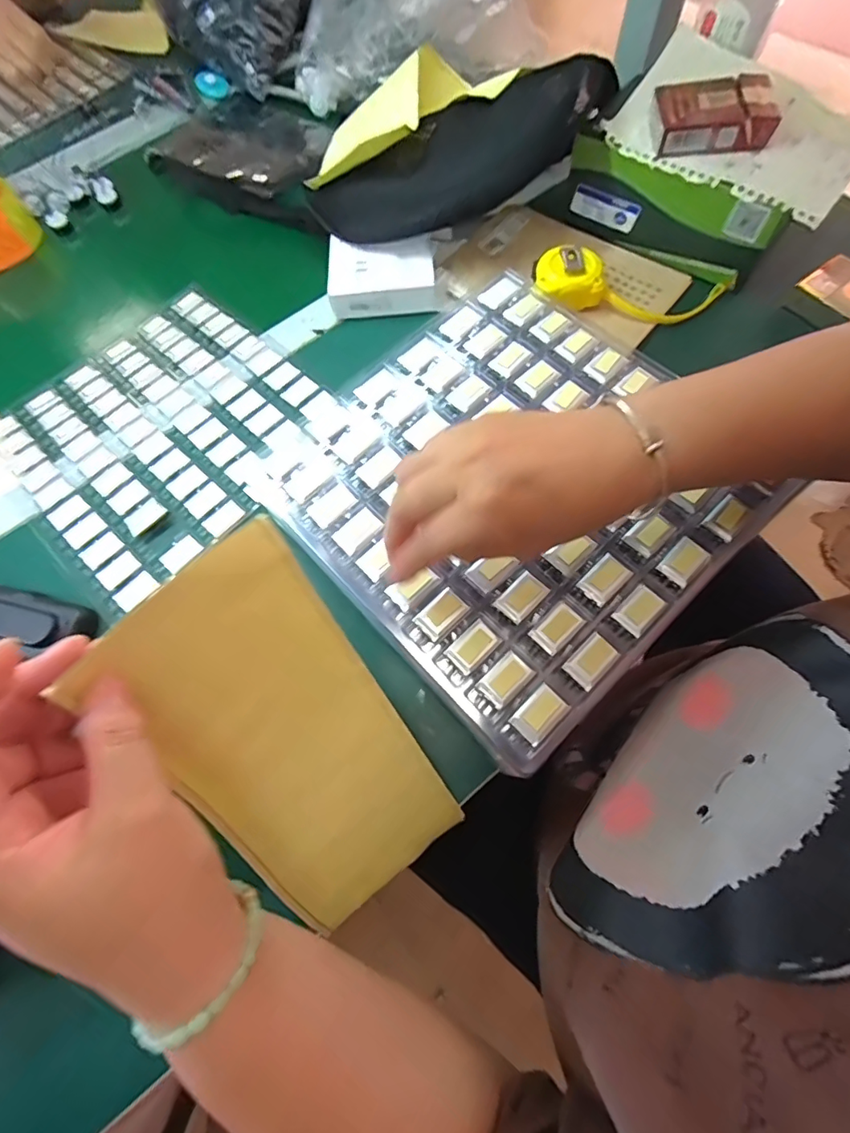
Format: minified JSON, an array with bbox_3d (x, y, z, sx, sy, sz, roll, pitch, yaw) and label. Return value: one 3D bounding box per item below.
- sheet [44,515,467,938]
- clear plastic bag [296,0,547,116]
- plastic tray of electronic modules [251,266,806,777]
[{"bbox_3d":[-0.066,0.099,0.267,0.107,0.230,0.020,-36,29,-15],"label":"sheet"},{"bbox_3d":[-0.022,-0.594,0.553,0.286,0.152,0.100,16,66,34],"label":"clear plastic bag"},{"bbox_3d":[0.058,-0.060,0.338,0.261,0.023,0.265,-41,70,-14],"label":"plastic tray of electronic modules"}]

